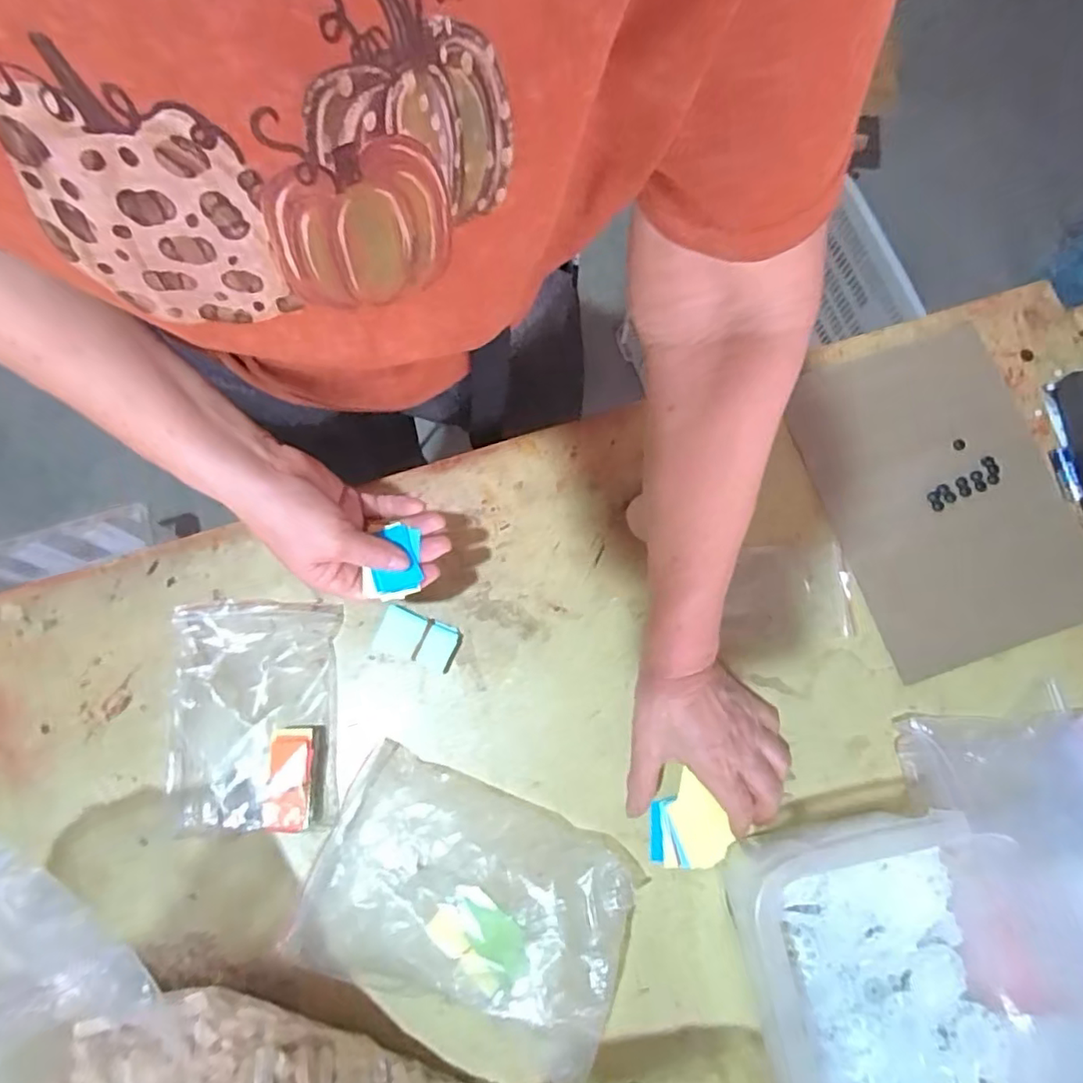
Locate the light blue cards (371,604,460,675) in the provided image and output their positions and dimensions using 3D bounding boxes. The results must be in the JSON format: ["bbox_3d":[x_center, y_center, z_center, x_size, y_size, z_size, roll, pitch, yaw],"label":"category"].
[{"bbox_3d":[-0.099,0.078,0.496,0.064,0.010,0.036,19,77,3],"label":"light blue cards"}]

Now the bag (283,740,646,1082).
[{"bbox_3d":[-0.050,0.257,0.438,0.222,0.046,0.149,22,74,5],"label":"bag"}]

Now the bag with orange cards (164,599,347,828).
[{"bbox_3d":[-0.222,0.129,0.473,0.124,0.030,0.169,-5,77,-3],"label":"bag with orange cards"}]

